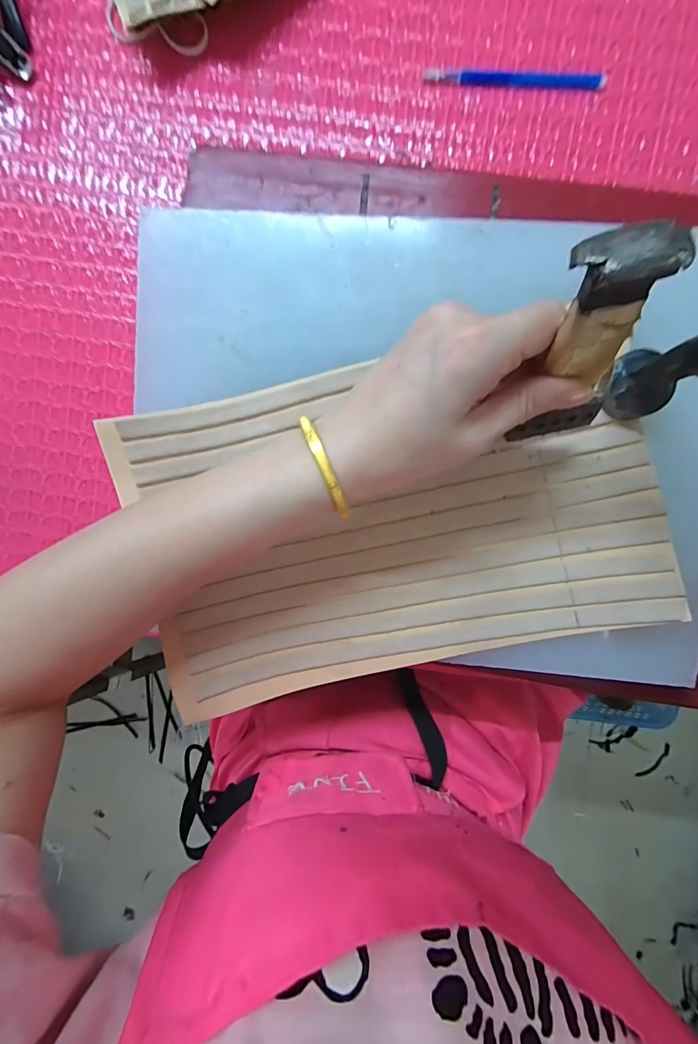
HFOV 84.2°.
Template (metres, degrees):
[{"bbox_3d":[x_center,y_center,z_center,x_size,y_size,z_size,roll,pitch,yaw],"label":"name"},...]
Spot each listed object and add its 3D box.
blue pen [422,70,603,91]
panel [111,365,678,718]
[{"bbox_3d":[0.105,-0.281,0.244,0.111,0.005,0.008,7,96,3],"label":"blue pen"},{"bbox_3d":[0.025,0.001,0.227,0.292,0.025,0.186,-13,95,5],"label":"panel"}]

